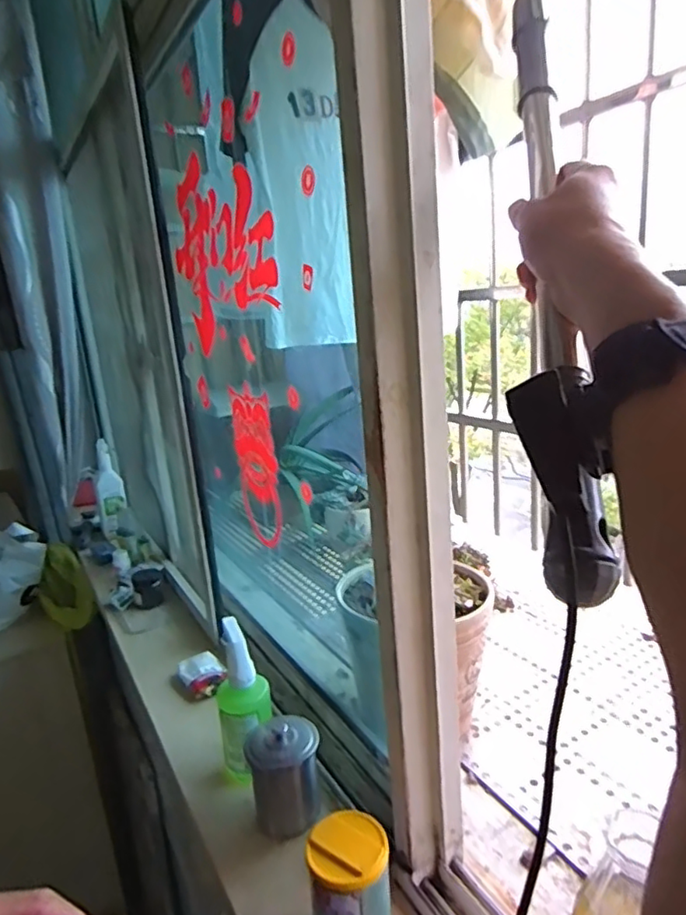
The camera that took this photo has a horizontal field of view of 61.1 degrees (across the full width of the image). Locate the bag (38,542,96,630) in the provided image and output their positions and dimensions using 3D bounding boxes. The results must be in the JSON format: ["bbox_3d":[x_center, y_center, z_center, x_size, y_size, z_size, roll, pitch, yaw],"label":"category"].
[{"bbox_3d":[-0.678,0.318,1.419,0.178,0.178,0.070,7,18,40],"label":"bag"}]

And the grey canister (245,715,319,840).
[{"bbox_3d":[-0.061,0.340,0.622,0.073,0.104,0.065,-7,14,-9],"label":"grey canister"}]

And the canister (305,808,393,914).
[{"bbox_3d":[0.008,0.365,0.479,0.064,0.115,0.063,-7,14,-9],"label":"canister"}]

